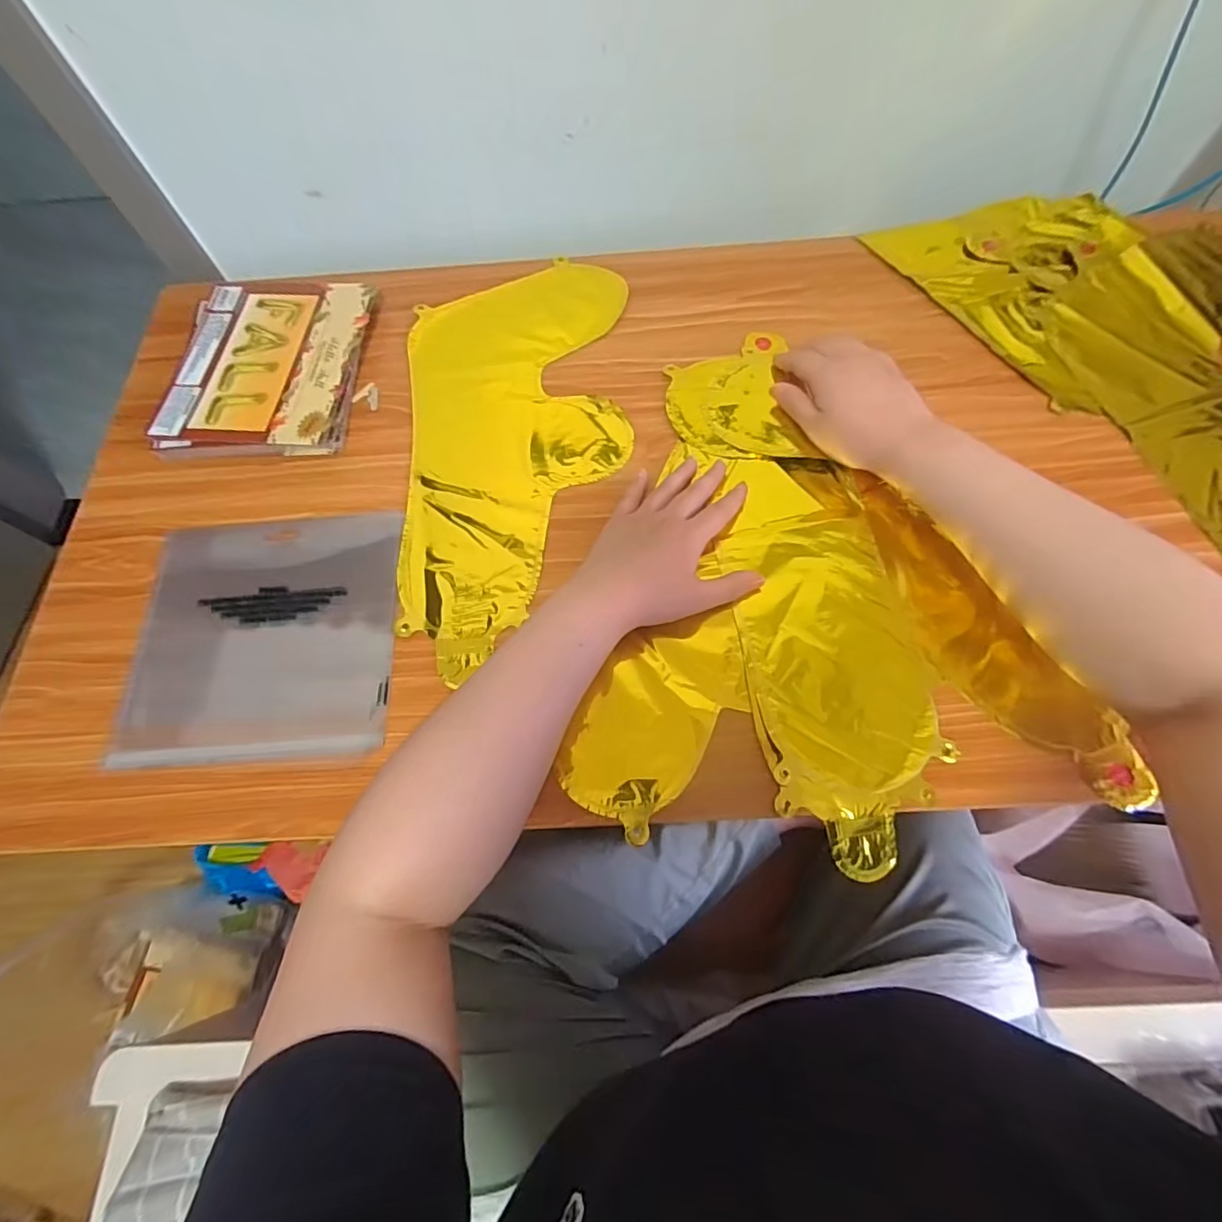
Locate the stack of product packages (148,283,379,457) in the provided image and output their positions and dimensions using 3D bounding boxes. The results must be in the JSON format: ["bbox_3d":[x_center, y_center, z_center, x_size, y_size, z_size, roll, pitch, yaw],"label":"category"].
[{"bbox_3d":[-0.317,-0.229,0.518,0.160,0.024,0.192,-1,68,3],"label":"stack of product packages"}]

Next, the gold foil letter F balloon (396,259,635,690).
[{"bbox_3d":[-0.081,-0.145,0.477,0.193,0.019,0.386,-4,68,1],"label":"gold foil letter F balloon"}]

